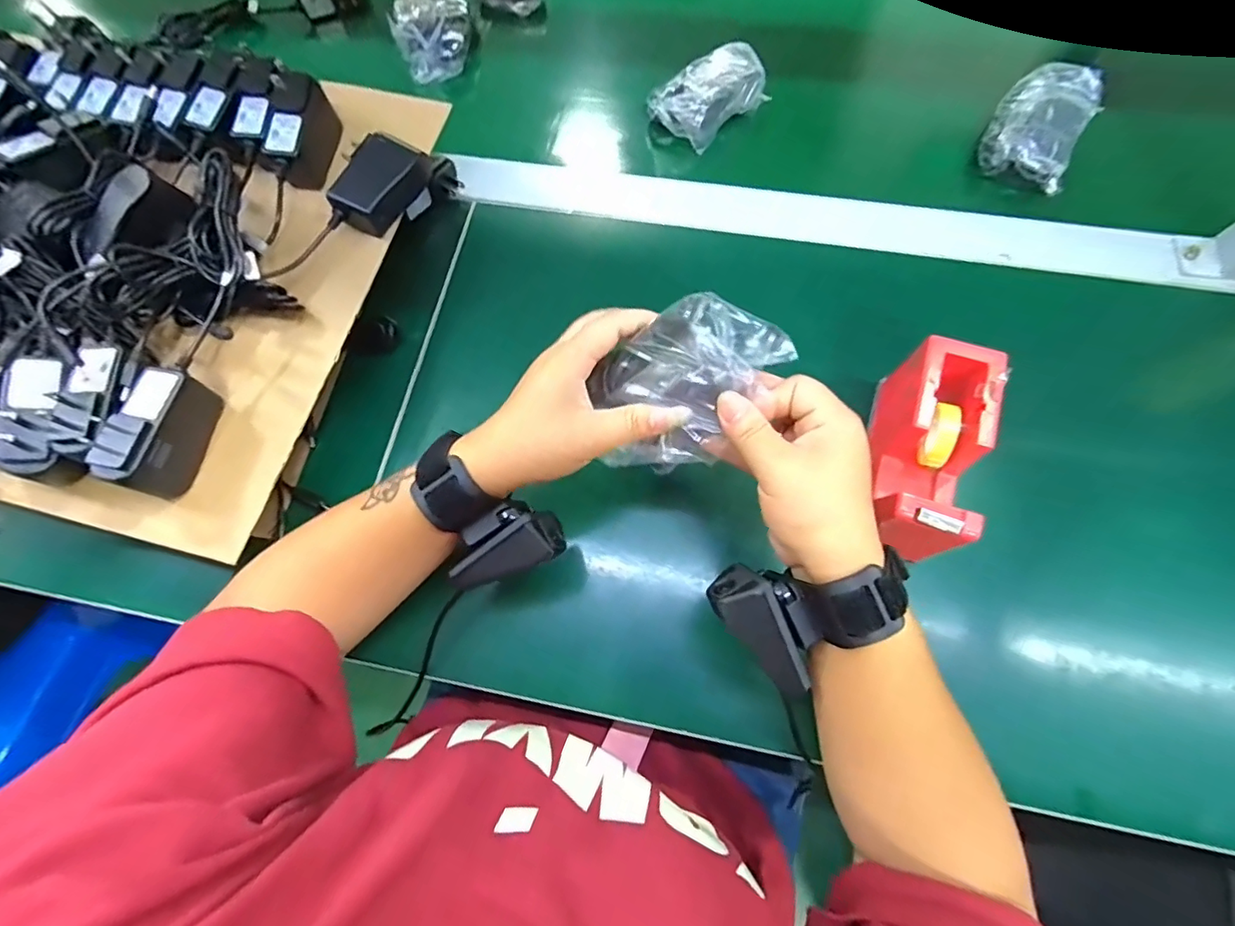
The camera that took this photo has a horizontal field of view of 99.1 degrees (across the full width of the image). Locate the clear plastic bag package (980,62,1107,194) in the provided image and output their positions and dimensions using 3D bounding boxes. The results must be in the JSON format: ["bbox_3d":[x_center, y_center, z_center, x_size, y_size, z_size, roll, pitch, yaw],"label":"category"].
[{"bbox_3d":[0.374,-0.302,0.464,0.072,0.038,0.111,28,70,12],"label":"clear plastic bag package"}]

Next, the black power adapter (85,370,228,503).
[{"bbox_3d":[-0.281,-0.018,0.325,0.029,0.050,0.073,9,67,4],"label":"black power adapter"}]

